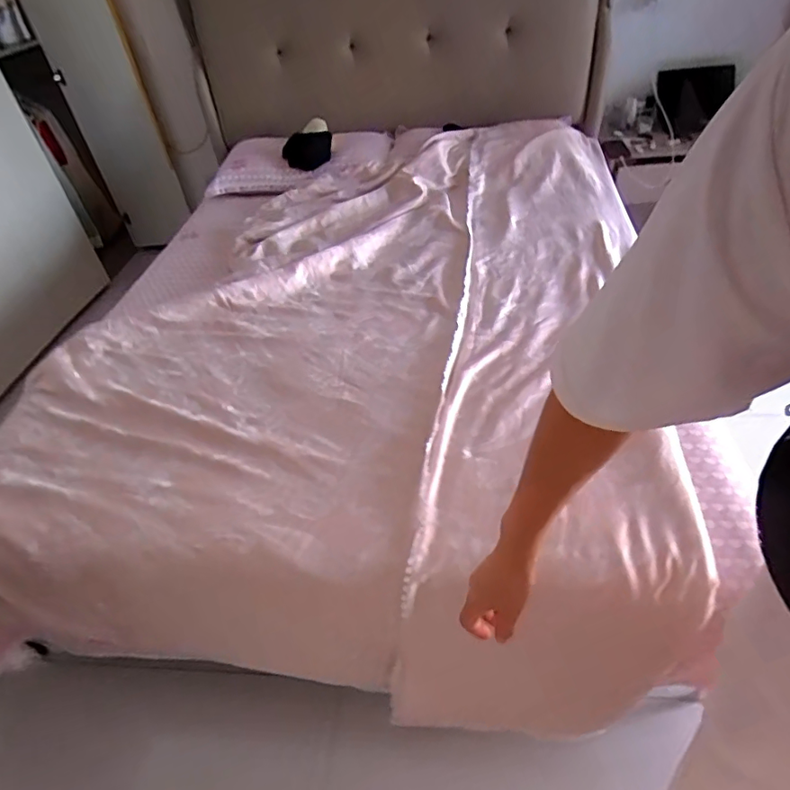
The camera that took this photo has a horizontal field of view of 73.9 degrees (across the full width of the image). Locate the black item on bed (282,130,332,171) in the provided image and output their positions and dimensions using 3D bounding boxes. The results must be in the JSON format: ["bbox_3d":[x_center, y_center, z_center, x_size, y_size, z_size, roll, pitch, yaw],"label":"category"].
[{"bbox_3d":[-0.231,-0.664,1.416,0.140,0.093,0.041,-18,44,-12],"label":"black item on bed"}]

